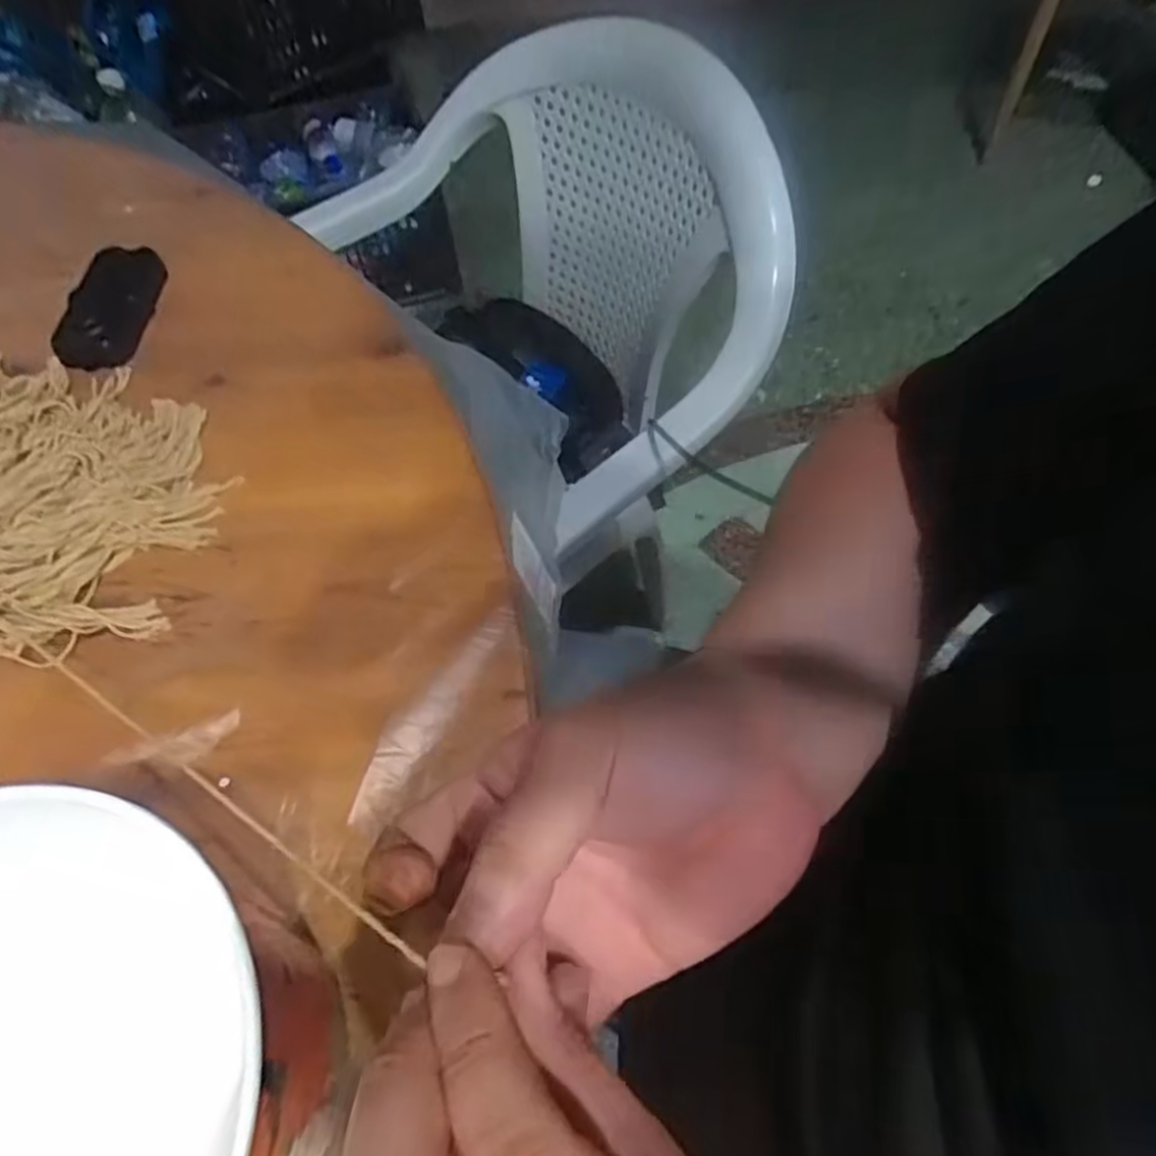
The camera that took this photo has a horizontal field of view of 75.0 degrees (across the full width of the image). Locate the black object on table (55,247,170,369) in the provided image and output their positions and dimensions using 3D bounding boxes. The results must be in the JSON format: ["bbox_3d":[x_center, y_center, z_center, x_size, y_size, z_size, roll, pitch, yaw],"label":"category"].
[{"bbox_3d":[-0.318,-0.190,0.514,0.050,0.029,0.096,8,60,7],"label":"black object on table"}]

